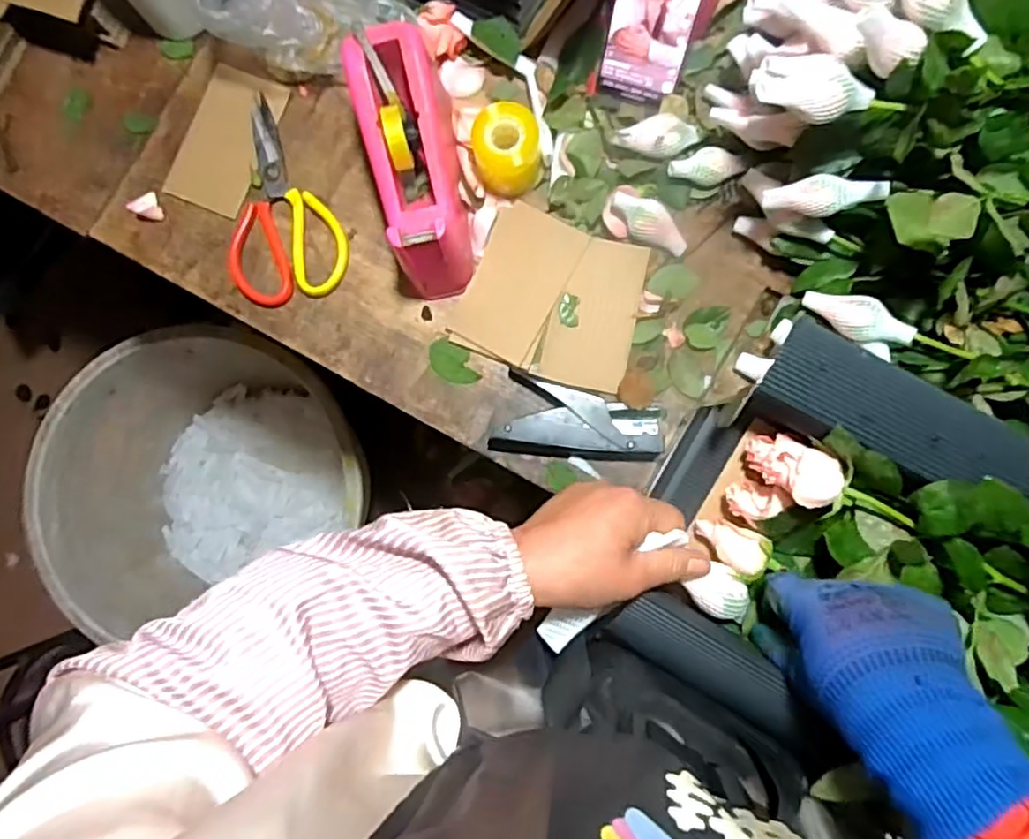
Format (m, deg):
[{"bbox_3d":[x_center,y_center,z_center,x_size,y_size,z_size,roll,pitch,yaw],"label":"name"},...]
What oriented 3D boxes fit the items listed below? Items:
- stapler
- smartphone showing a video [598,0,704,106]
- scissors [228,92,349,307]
[{"bbox_3d":[0.058,0.001,0.585,0.147,0.021,0.071,8,86,4],"label":"stapler"},{"bbox_3d":[0.123,-0.356,0.561,0.073,0.156,0.009,17,48,4],"label":"smartphone showing a video"},{"bbox_3d":[-0.237,-0.205,0.624,0.110,0.012,0.201,-24,84,1],"label":"scissors"}]

